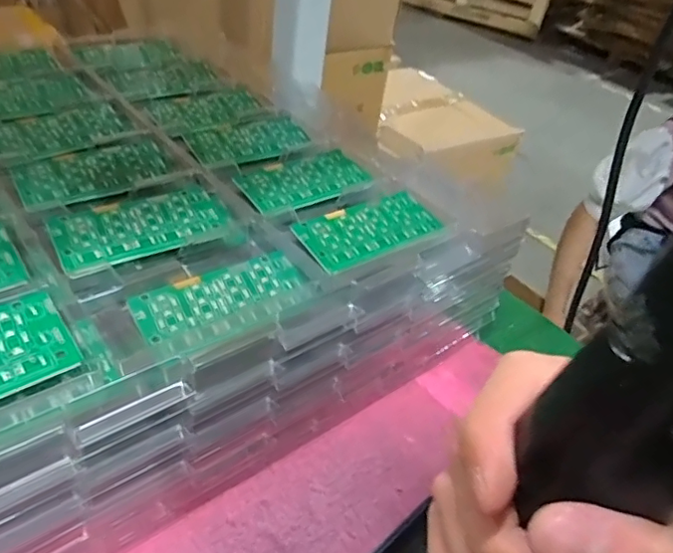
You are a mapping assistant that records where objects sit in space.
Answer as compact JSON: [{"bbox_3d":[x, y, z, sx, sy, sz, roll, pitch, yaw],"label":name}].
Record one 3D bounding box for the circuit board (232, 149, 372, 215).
[{"bbox_3d":[-0.021,-0.068,0.401,0.095,0.008,0.050,-23,50,-34],"label":"circuit board"}]

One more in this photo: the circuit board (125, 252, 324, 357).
[{"bbox_3d":[-0.061,0.013,0.311,0.092,0.011,0.043,-19,48,-31],"label":"circuit board"}]

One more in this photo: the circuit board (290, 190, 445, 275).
[{"bbox_3d":[0.022,-0.033,0.361,0.094,0.006,0.045,-20,48,-32],"label":"circuit board"}]

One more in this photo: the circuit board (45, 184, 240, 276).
[{"bbox_3d":[-0.115,-0.030,0.336,0.098,0.010,0.046,-18,47,-30],"label":"circuit board"}]

